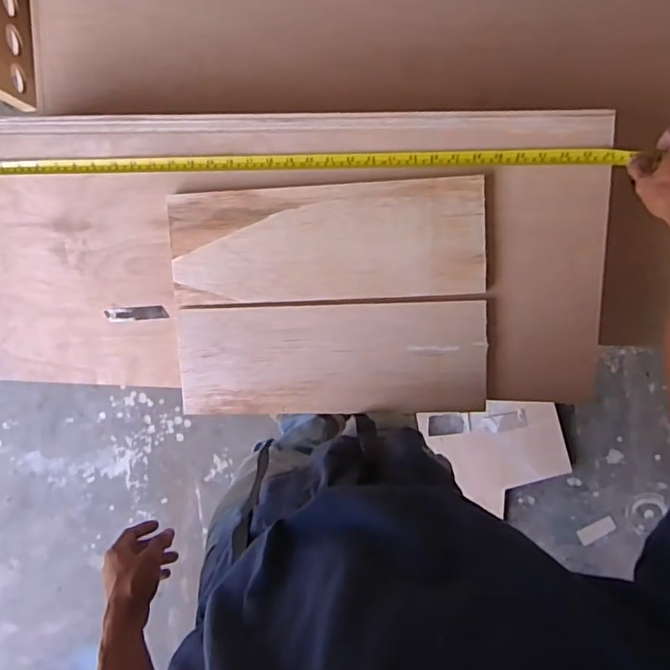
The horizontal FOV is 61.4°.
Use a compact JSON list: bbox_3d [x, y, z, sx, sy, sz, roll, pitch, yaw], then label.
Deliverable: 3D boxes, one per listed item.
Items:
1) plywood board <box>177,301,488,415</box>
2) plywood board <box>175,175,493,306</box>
[{"bbox_3d":[-0.008,0.032,0.719,0.386,0.015,0.139,-1,96,6],"label":"plywood board"},{"bbox_3d":[-0.013,-0.114,0.706,0.385,0.026,0.139,-2,96,6],"label":"plywood board"}]

